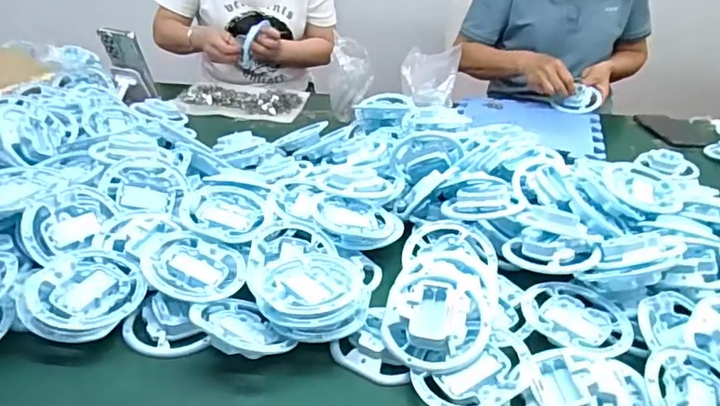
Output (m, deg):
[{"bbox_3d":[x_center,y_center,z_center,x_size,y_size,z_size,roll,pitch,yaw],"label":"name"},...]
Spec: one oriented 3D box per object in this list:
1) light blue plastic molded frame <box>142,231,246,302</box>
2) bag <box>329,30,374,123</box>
[{"bbox_3d":[-0.174,0.065,0.586,0.101,0.010,0.108,7,28,-23],"label":"light blue plastic molded frame"},{"bbox_3d":[-0.019,-0.240,1.102,0.078,0.139,0.085,7,29,9],"label":"bag"}]

